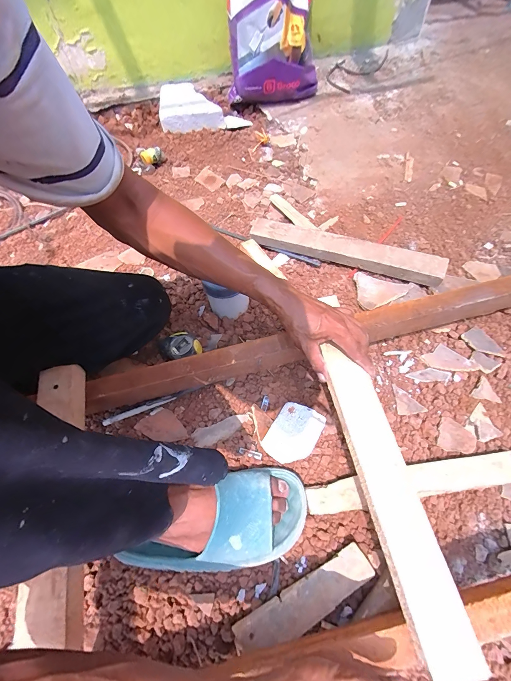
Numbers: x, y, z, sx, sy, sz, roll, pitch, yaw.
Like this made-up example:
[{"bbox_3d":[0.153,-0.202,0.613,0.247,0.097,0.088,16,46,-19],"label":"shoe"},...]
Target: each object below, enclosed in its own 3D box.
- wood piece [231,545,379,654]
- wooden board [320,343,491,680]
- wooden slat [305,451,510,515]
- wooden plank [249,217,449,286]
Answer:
[{"bbox_3d":[0.069,0.350,0.399,0.196,0.008,0.048,-24,68,-14],"label":"wood piece"},{"bbox_3d":[0.161,0.170,0.372,0.059,0.022,0.352,-11,60,-2],"label":"wooden board"},{"bbox_3d":[0.253,0.226,0.476,0.341,0.022,0.047,-9,59,-1],"label":"wooden slat"},{"bbox_3d":[0.204,-0.218,0.717,0.454,0.059,0.064,20,63,15],"label":"wooden plank"}]

